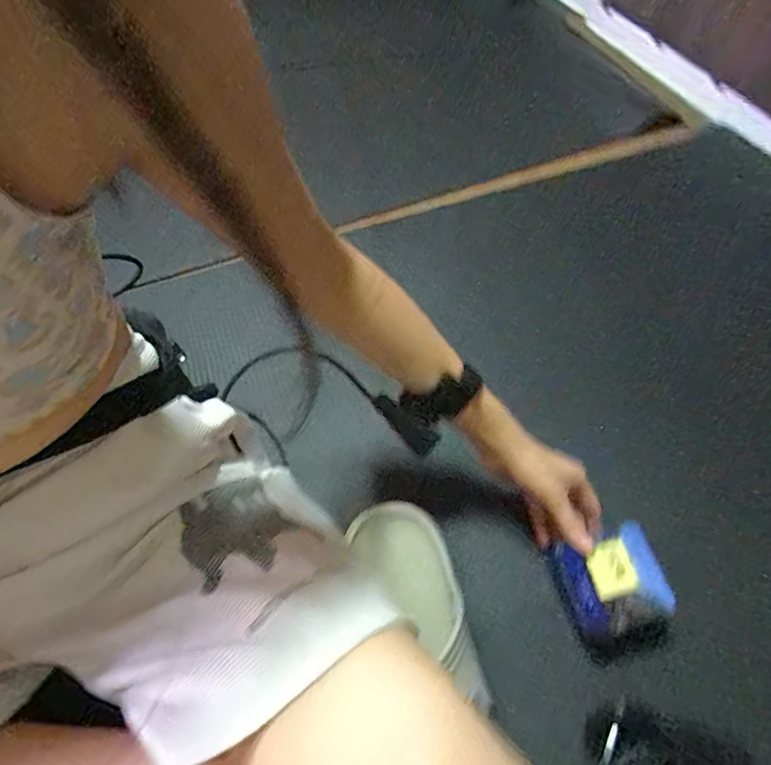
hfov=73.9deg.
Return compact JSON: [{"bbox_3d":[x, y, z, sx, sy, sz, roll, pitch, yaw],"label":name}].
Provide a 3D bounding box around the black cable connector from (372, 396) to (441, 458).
[{"bbox_3d":[0.018,0.040,0.499,0.073,0.026,0.018,41,69,7],"label":"black cable connector"}]

